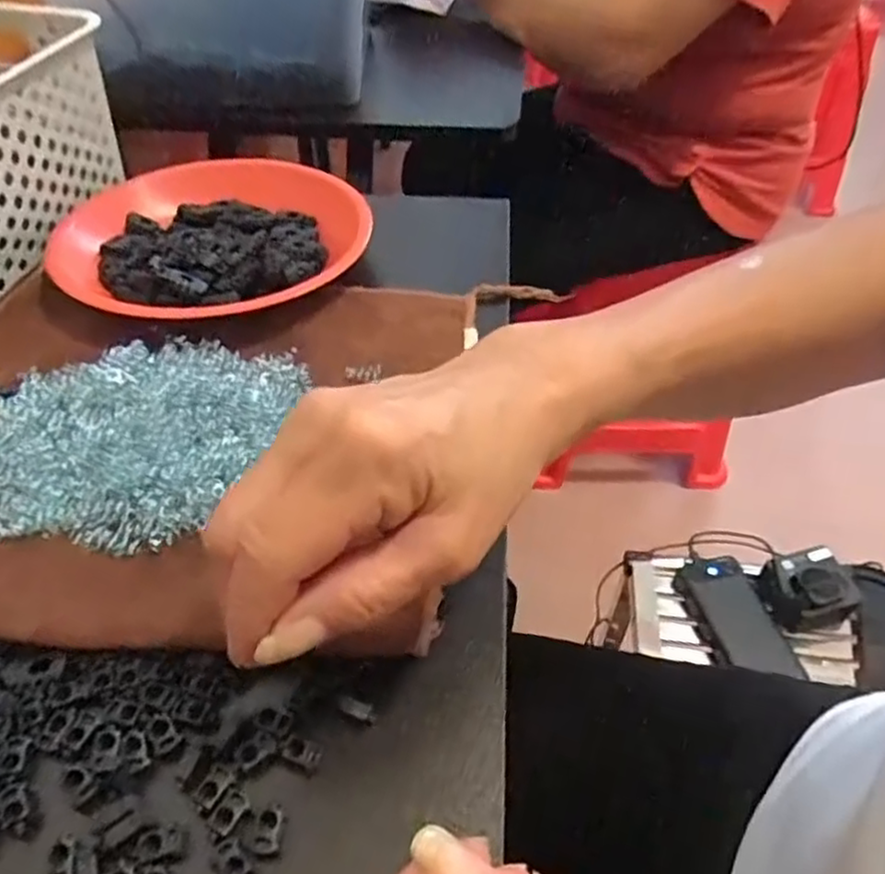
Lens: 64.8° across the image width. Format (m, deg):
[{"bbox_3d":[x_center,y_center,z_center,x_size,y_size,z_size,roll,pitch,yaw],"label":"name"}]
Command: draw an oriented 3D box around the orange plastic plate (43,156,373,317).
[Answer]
[{"bbox_3d":[-0.141,-0.126,0.448,0.183,0.029,0.185,0,46,0],"label":"orange plastic plate"}]

